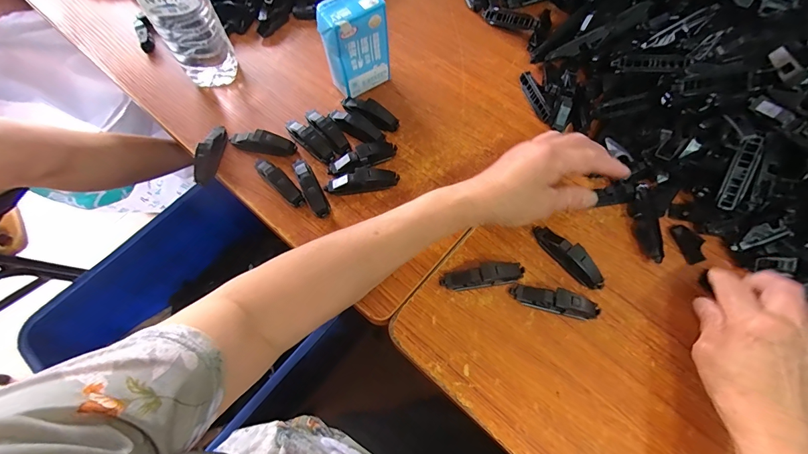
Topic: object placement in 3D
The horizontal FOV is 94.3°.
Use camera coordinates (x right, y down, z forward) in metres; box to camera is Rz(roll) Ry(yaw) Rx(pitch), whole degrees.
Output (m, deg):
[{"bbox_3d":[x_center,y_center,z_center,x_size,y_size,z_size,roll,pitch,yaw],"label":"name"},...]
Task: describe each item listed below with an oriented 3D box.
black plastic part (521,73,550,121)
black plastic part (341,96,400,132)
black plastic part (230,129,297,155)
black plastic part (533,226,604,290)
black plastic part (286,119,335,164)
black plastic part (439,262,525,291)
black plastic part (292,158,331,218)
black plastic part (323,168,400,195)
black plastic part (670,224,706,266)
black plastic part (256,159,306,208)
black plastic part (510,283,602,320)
[{"bbox_3d":[0.160,-0.158,0.456,0.010,0.017,0.071,-17,67,-7],"label":"black plastic part"},{"bbox_3d":[-0.043,-0.138,0.448,0.076,0.017,0.025,32,70,13],"label":"black plastic part"},{"bbox_3d":[-0.164,-0.098,0.431,0.079,0.023,0.015,10,66,5],"label":"black plastic part"},{"bbox_3d":[0.162,0.028,0.370,0.019,0.024,0.080,-34,70,-14],"label":"black plastic part"},{"bbox_3d":[-0.109,-0.102,0.431,0.074,0.021,0.020,39,72,16],"label":"black plastic part"},{"bbox_3d":[0.077,0.047,0.363,0.081,0.023,0.018,-7,66,-3],"label":"black plastic part"},{"bbox_3d":[-0.103,-0.046,0.406,0.019,0.020,0.079,-26,68,-11],"label":"black plastic part"},{"bbox_3d":[-0.045,-0.051,0.408,0.079,0.022,0.018,-12,66,-5],"label":"black plastic part"},{"bbox_3d":[0.293,0.017,0.385,0.022,0.007,0.041,-11,66,-5],"label":"black plastic part"},{"bbox_3d":[-0.137,-0.050,0.409,0.077,0.023,0.019,39,71,16],"label":"black plastic part"},{"bbox_3d":[0.143,0.071,0.354,0.080,0.022,0.019,15,67,7],"label":"black plastic part"}]

